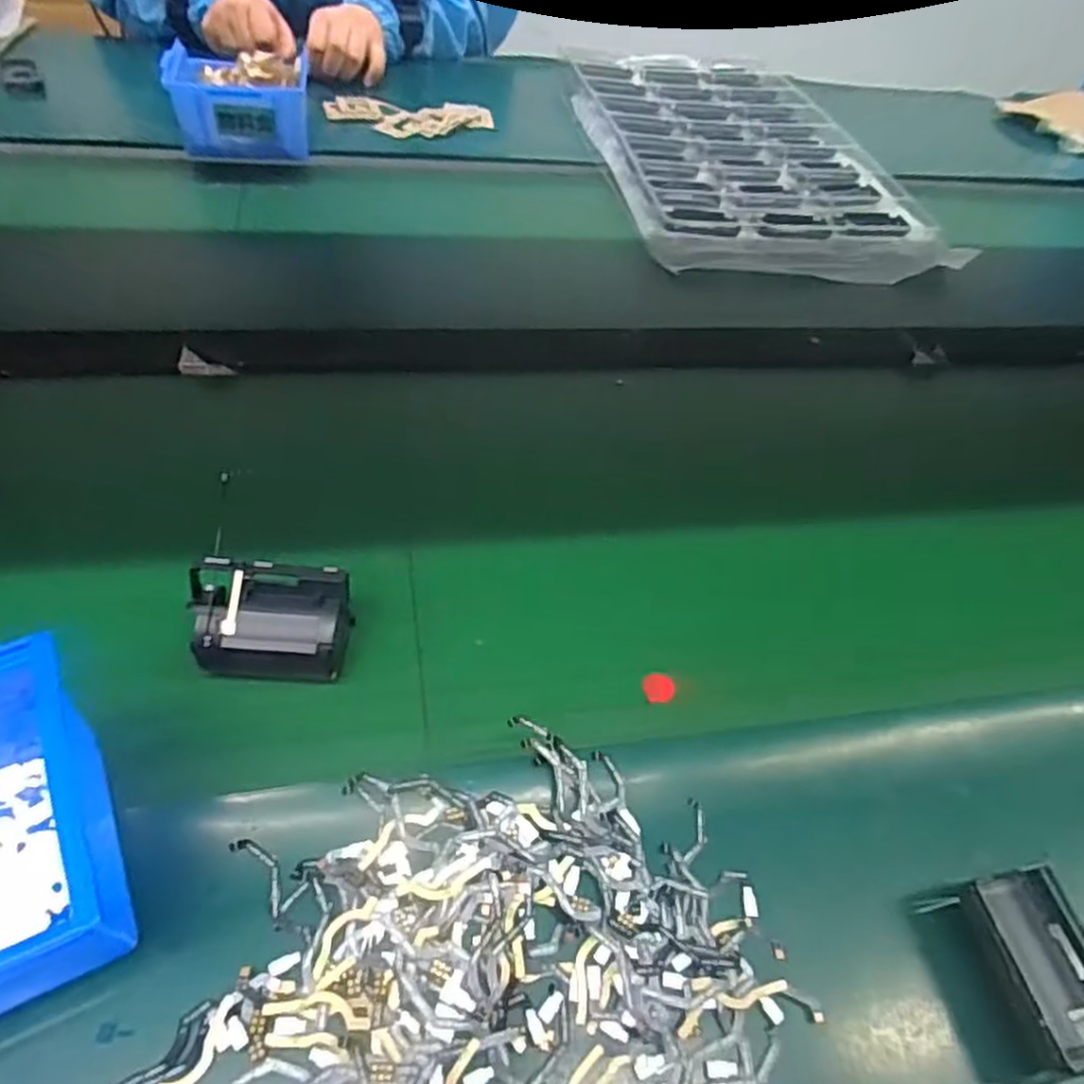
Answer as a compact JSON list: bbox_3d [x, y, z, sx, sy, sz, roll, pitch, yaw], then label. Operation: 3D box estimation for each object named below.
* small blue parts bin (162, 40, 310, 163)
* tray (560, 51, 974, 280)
[{"bbox_3d":[-0.289,-0.430,0.701,0.126,0.067,0.122,-3,51,-12],"label":"small blue parts bin"},{"bbox_3d":[0.212,-0.457,0.831,0.317,0.035,0.529,-5,51,-10],"label":"tray"}]

